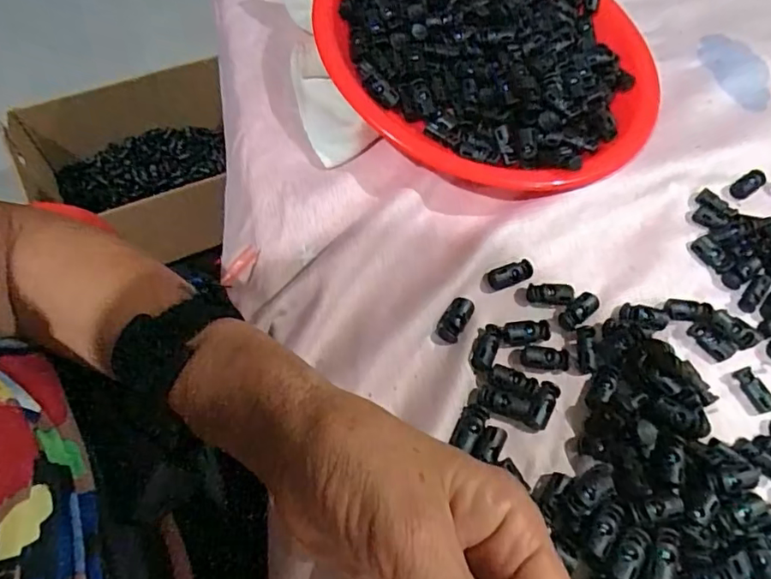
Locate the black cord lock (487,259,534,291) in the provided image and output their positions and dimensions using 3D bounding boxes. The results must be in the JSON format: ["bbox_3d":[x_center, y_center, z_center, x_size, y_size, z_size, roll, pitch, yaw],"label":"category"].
[{"bbox_3d":[0.080,-0.010,0.343,0.028,0.006,0.012,-16,65,-12],"label":"black cord lock"}]

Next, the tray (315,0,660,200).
[{"bbox_3d":[0.087,-0.191,0.421,0.251,0.053,0.270,2,63,-3],"label":"tray"}]

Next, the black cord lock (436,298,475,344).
[{"bbox_3d":[0.043,0.017,0.325,0.014,0.007,0.027,29,65,11],"label":"black cord lock"}]

